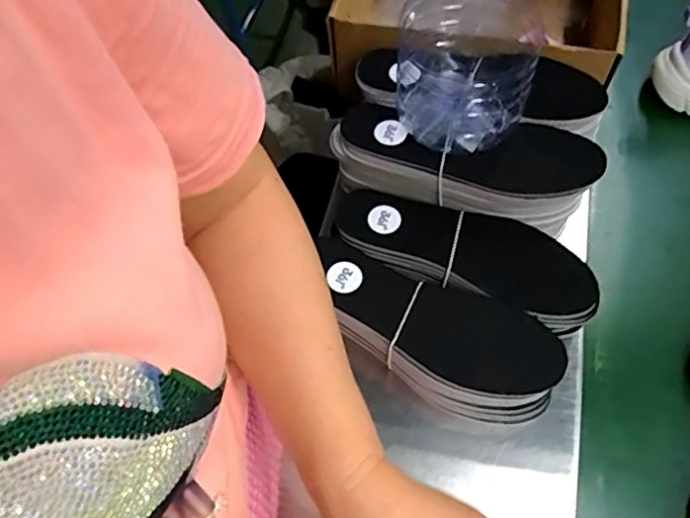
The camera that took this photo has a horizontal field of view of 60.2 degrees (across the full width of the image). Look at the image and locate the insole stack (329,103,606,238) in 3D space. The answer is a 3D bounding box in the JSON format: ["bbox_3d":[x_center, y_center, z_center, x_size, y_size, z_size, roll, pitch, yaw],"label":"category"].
[{"bbox_3d":[0.096,-0.084,0.495,0.207,0.045,0.073,16,62,12],"label":"insole stack"}]

